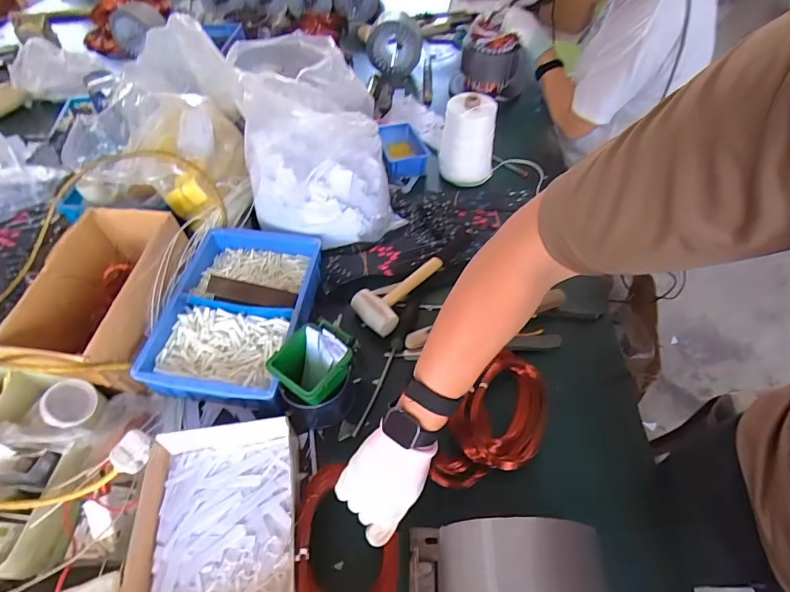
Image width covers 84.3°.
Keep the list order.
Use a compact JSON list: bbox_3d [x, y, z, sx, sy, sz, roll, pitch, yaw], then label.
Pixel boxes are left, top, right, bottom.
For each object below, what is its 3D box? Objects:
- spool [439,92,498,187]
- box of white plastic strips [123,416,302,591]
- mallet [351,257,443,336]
[{"bbox_3d":[0.153,-0.311,0.906,0.102,0.167,0.108,-1,52,1],"label":"spool"},{"bbox_3d":[-0.207,0.280,0.516,0.192,0.074,0.246,-7,52,-6],"label":"box of white plastic strips"},{"bbox_3d":[0.005,-0.014,0.747,0.085,0.045,0.168,31,58,22],"label":"mallet"}]

